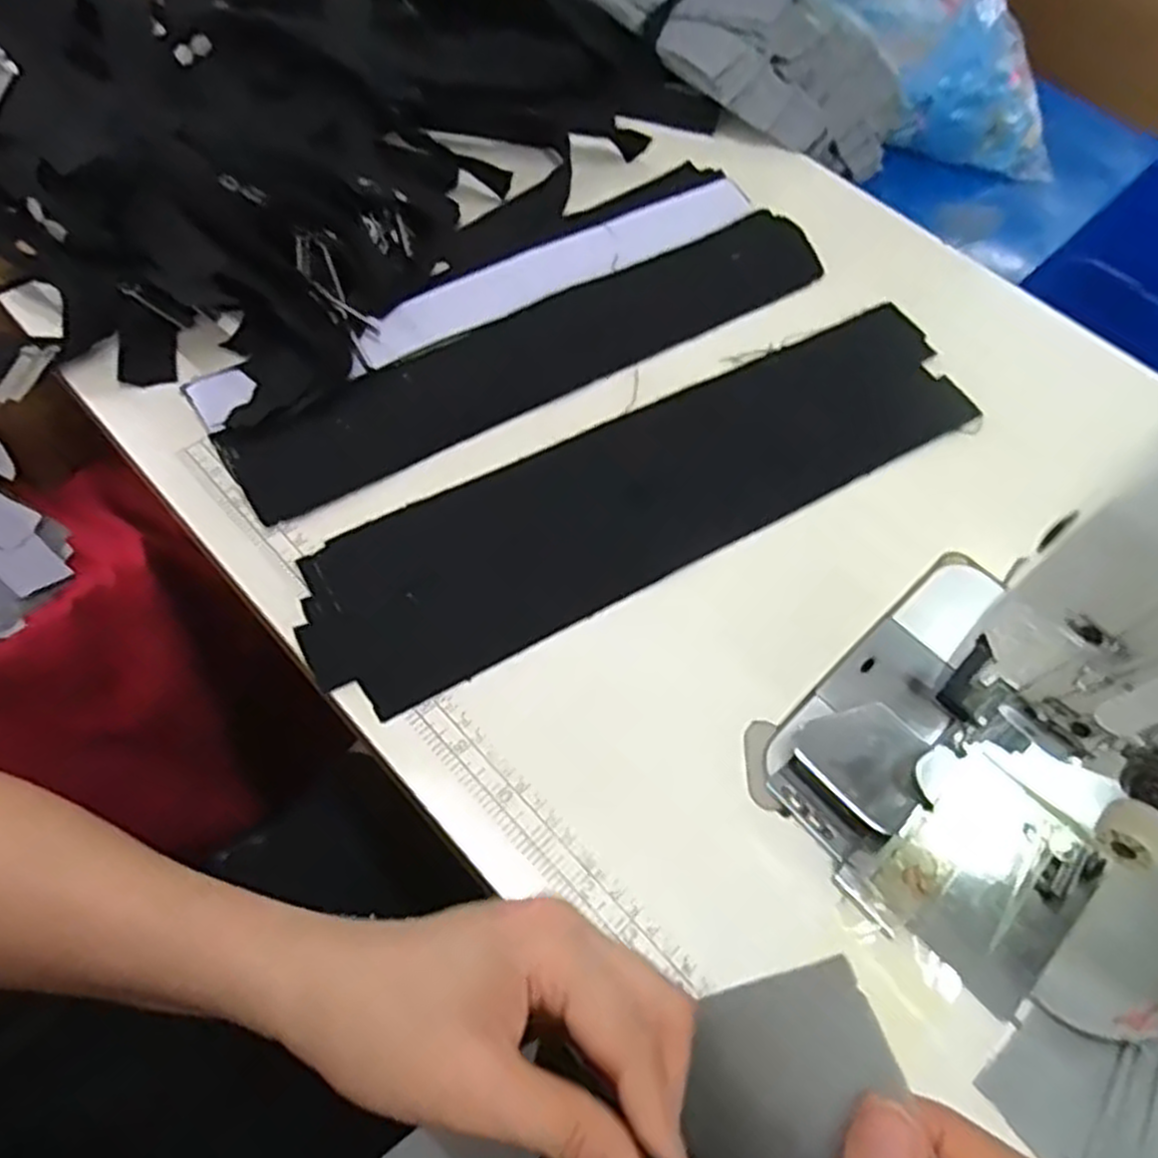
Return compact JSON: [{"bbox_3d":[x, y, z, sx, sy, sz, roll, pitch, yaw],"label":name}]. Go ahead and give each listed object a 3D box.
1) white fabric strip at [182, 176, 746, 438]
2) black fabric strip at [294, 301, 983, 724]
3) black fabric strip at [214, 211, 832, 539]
[{"bbox_3d":[-0.047,-0.187,0.509,0.400,0.008,0.043,-30,68,-20],"label":"white fabric strip"},{"bbox_3d":[0.049,-0.057,0.446,0.412,0.012,0.104,-26,65,-18],"label":"black fabric strip"},{"bbox_3d":[-0.013,-0.146,0.484,0.400,0.017,0.071,-29,66,-19],"label":"black fabric strip"}]

